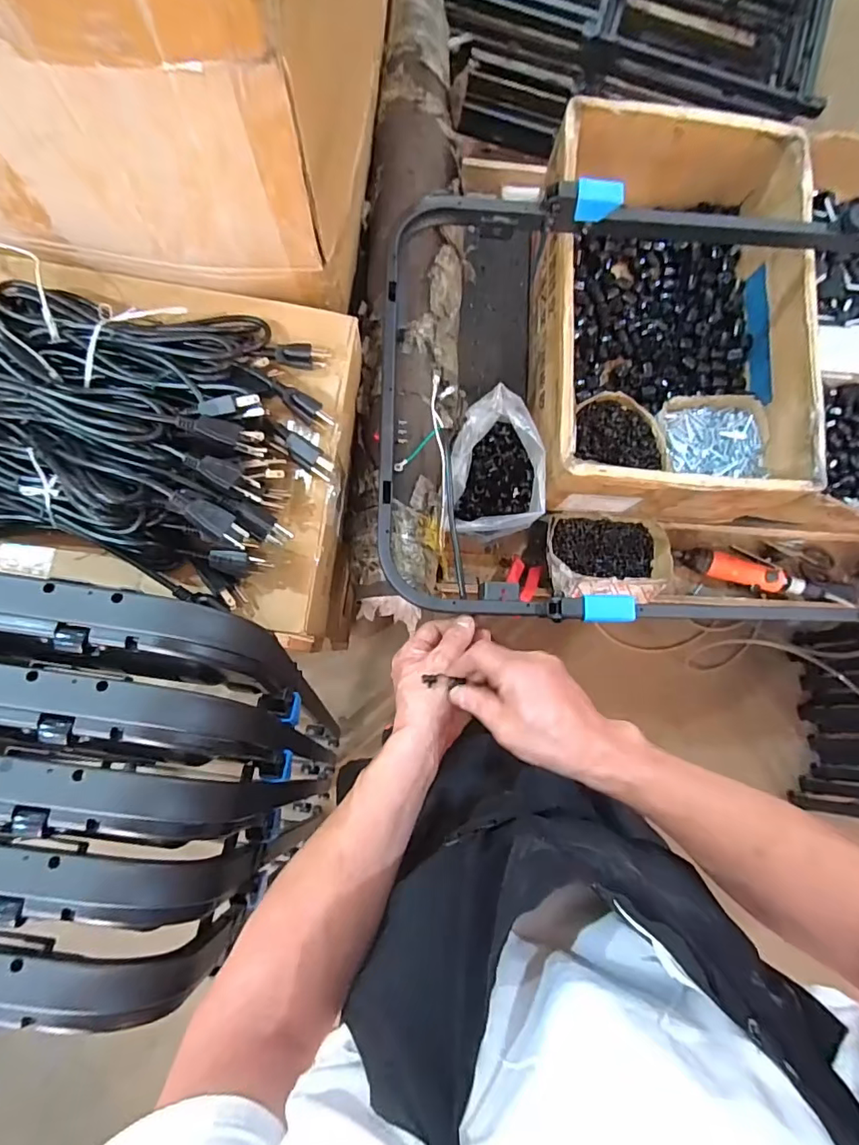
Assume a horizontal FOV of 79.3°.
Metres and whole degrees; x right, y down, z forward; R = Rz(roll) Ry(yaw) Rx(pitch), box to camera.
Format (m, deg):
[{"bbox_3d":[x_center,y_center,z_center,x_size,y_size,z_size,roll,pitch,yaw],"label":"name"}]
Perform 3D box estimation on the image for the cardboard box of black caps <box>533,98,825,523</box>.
[{"bbox_3d":[0.347,-0.357,0.751,0.383,0.168,0.542,5,83,-3],"label":"cardboard box of black caps"}]

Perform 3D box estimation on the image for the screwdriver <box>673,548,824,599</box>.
[{"bbox_3d":[0.519,0.004,0.835,0.243,0.040,0.046,17,82,-1],"label":"screwdriver"}]

